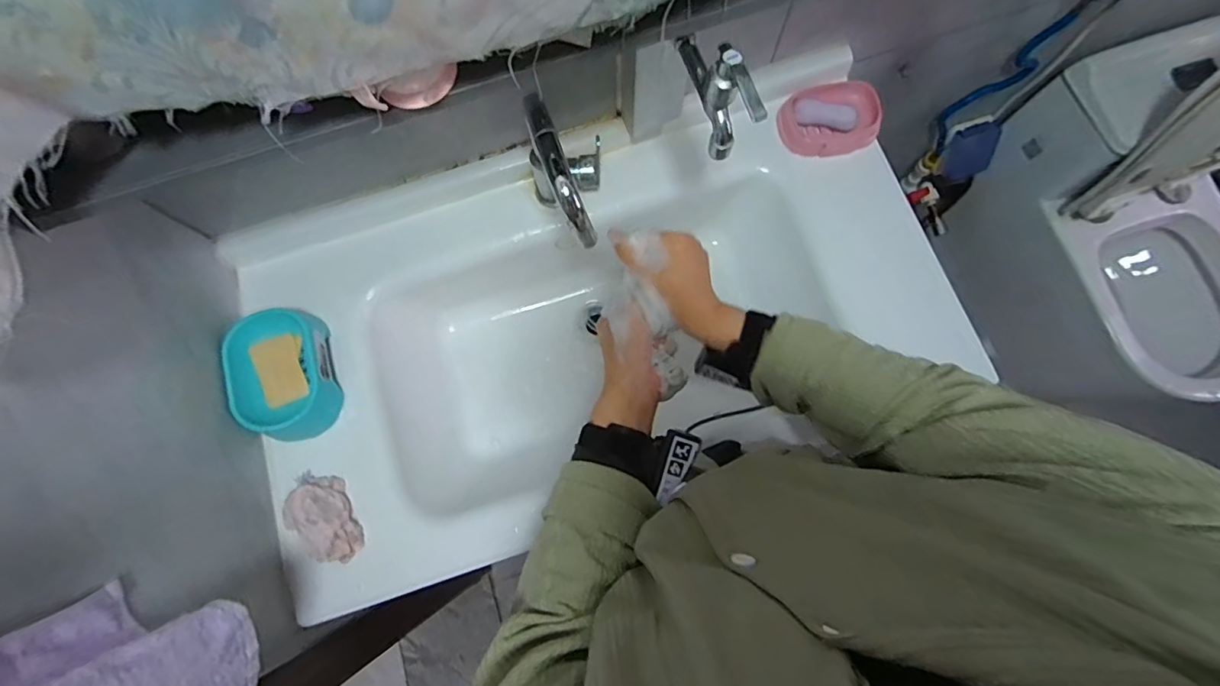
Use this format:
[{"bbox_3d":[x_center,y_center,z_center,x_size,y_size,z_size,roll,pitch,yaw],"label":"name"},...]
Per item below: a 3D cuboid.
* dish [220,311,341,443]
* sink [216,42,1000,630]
[{"bbox_3d":[-0.419,0.042,0.666,0.137,0.060,0.161,-7,83,-16],"label":"dish"},{"bbox_3d":[-0.012,-0.028,0.748,0.876,0.218,0.480,-20,77,-3],"label":"sink"}]

